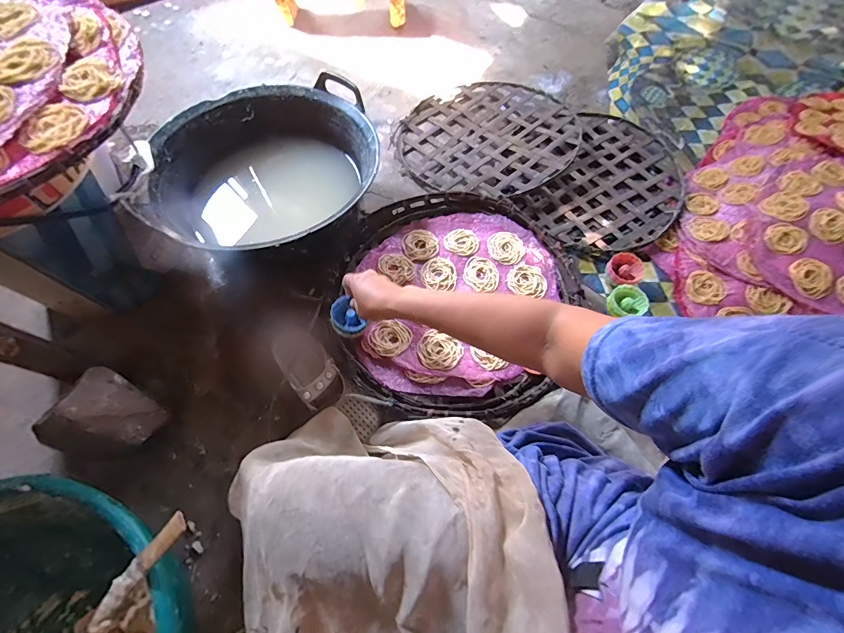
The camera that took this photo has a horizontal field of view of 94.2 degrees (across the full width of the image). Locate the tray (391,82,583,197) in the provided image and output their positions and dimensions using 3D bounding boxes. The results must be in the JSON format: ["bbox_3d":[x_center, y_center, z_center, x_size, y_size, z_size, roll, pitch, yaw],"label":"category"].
[{"bbox_3d":[0.147,-0.443,0.913,0.407,0.048,0.386,12,66,6],"label":"tray"}]

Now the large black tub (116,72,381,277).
[{"bbox_3d":[-0.288,-0.265,0.758,0.403,0.182,0.384,0,65,1],"label":"large black tub"}]

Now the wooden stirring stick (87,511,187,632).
[{"bbox_3d":[-0.313,0.282,0.426,0.200,0.010,0.027,-48,70,13],"label":"wooden stirring stick"}]

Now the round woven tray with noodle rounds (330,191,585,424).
[{"bbox_3d":[0.042,-0.049,0.694,0.408,0.060,0.444,0,65,1],"label":"round woven tray with noodle rounds"}]

